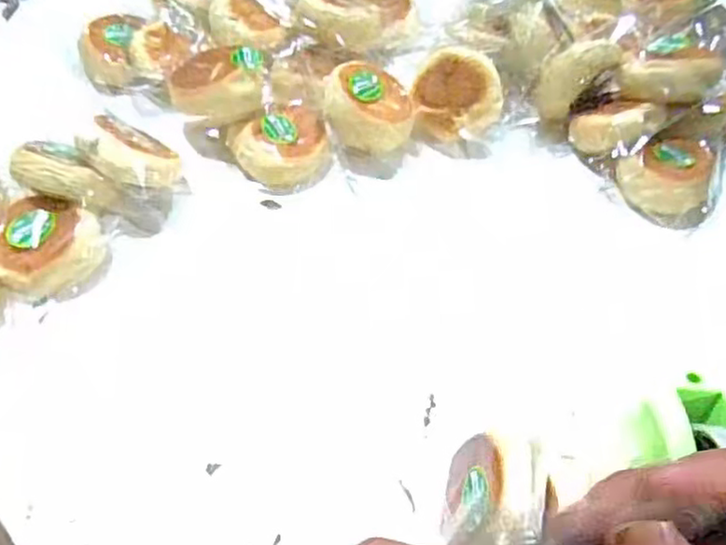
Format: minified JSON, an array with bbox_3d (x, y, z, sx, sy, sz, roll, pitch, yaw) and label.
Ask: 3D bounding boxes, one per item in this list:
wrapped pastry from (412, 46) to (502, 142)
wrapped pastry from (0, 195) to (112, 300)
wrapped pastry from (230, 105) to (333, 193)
[{"bbox_3d":[0.093,-0.173,0.678,0.082,0.028,0.087,-2,95,11],"label":"wrapped pastry"},{"bbox_3d":[-0.253,-0.021,0.556,0.088,0.047,0.079,-34,63,-26],"label":"wrapped pastry"},{"bbox_3d":[-0.071,-0.115,0.641,0.082,0.039,0.070,-30,61,-24],"label":"wrapped pastry"}]

